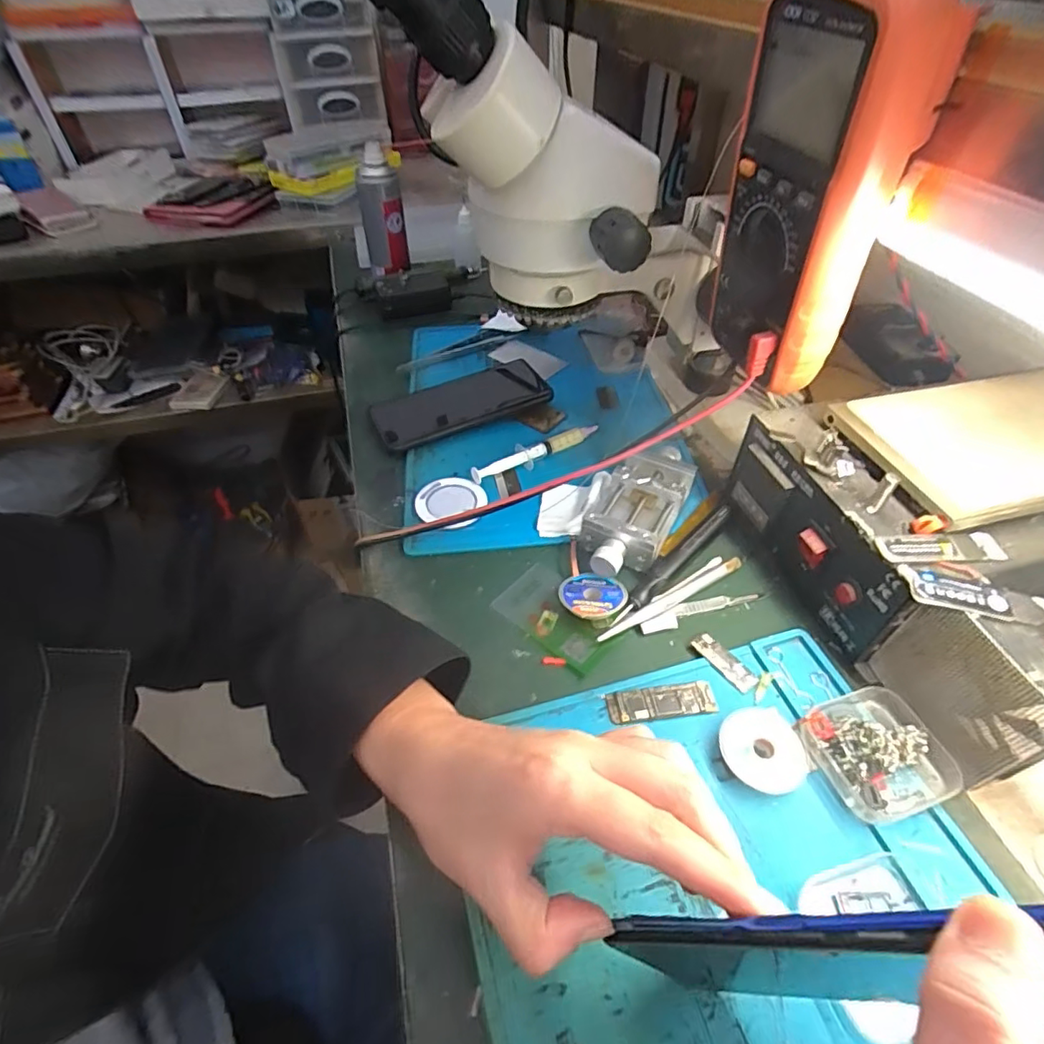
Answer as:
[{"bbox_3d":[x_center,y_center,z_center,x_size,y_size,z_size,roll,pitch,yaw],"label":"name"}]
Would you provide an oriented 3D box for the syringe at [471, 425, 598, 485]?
[{"bbox_3d":[0.014,-0.063,0.498,0.129,0.016,0.013,-25,51,-20],"label":"syringe"}]

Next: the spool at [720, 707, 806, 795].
[{"bbox_3d":[0.135,0.127,0.315,0.043,0.011,0.046,-1,47,1],"label":"spool"}]

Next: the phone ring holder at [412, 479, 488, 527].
[{"bbox_3d":[-0.059,-0.018,0.464,0.057,0.005,0.051,17,50,17],"label":"phone ring holder"}]

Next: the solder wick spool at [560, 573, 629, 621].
[{"bbox_3d":[0.049,0.053,0.389,0.044,0.014,0.036,0,47,2],"label":"solder wick spool"}]

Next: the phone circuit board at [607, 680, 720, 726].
[{"bbox_3d":[0.085,0.109,0.339,0.065,0.004,0.022,-7,47,-5],"label":"phone circuit board"}]

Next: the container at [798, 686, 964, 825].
[{"bbox_3d":[0.195,0.125,0.308,0.064,0.021,0.062,-16,48,-13],"label":"container"}]

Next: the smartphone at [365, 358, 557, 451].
[{"bbox_3d":[-0.057,-0.117,0.552,0.173,0.014,0.082,-19,49,-16],"label":"smartphone"}]

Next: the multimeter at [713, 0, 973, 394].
[{"bbox_3d":[0.144,-0.164,0.288,0.047,0.169,0.086,-10,46,-9],"label":"multimeter"}]

